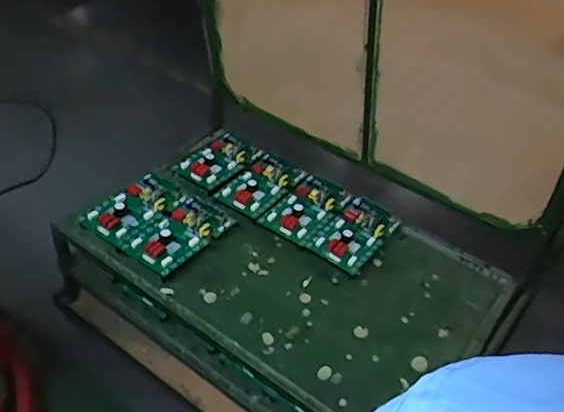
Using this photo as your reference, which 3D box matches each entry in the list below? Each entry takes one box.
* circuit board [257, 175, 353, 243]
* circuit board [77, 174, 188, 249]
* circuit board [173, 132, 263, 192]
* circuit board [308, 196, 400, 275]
[{"bbox_3d":[0.057,-0.003,1.307,0.114,0.023,0.204,31,44,26],"label":"circuit board"},{"bbox_3d":[-0.320,-0.005,1.244,0.128,0.030,0.214,26,42,21],"label":"circuit board"},{"bbox_3d":[-0.159,-0.119,1.437,0.151,0.031,0.213,25,42,20],"label":"circuit board"},{"bbox_3d":[0.167,0.055,1.263,0.118,0.034,0.212,30,43,23],"label":"circuit board"}]

